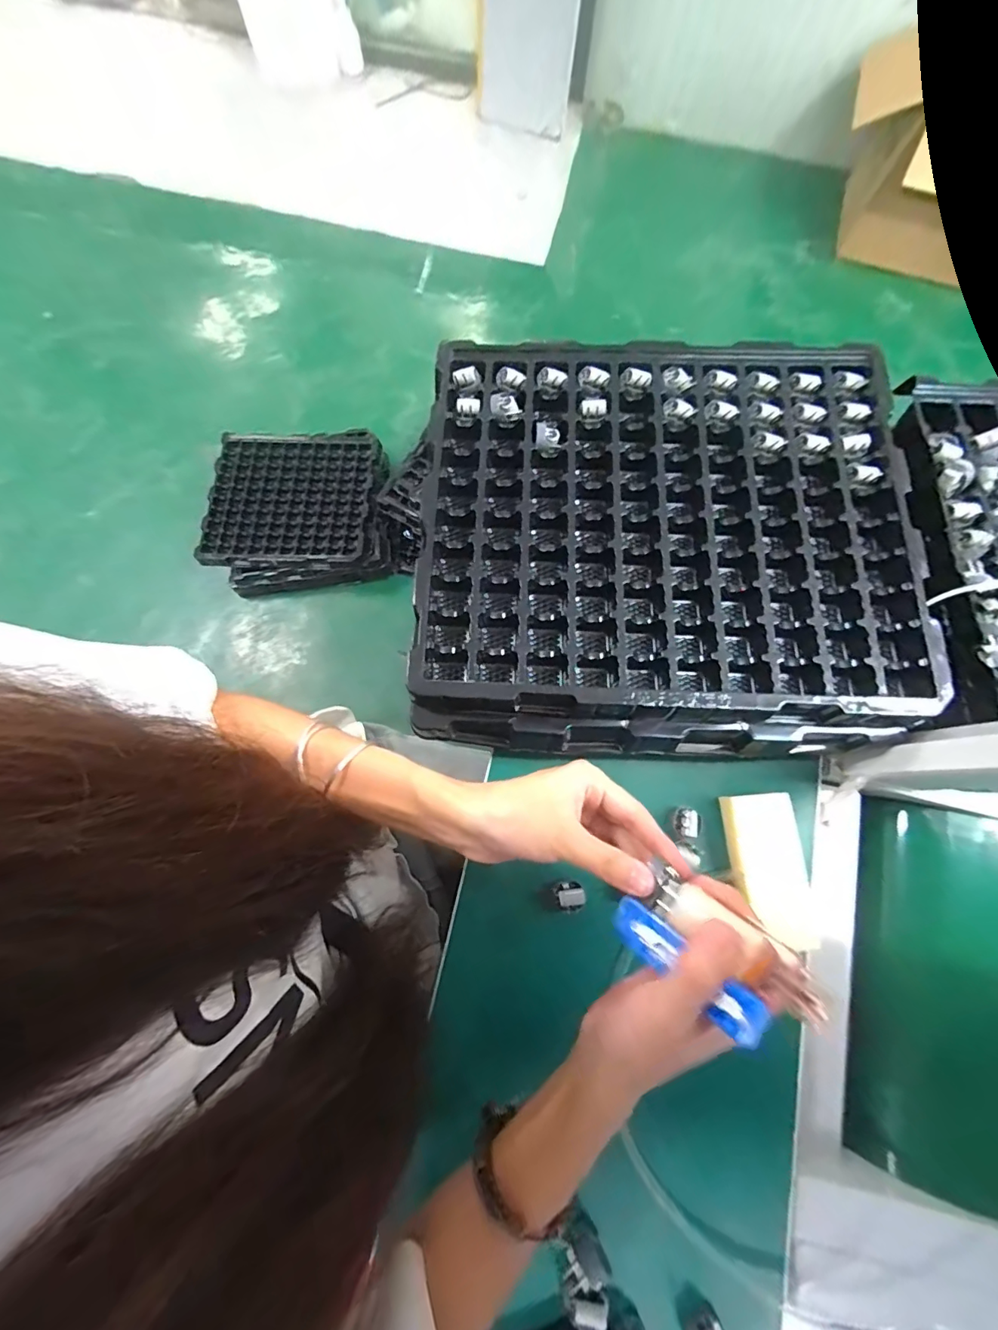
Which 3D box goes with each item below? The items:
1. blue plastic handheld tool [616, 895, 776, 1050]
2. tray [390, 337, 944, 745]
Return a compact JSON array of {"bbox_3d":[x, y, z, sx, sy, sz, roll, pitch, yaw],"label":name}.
[{"bbox_3d":[0.092,0.153,0.246,0.021,0.011,0.080,-46,51,-11],"label":"blue plastic handheld tool"},{"bbox_3d":[0.139,-0.115,0.429,0.403,0.053,0.366,1,75,-1],"label":"tray"}]

